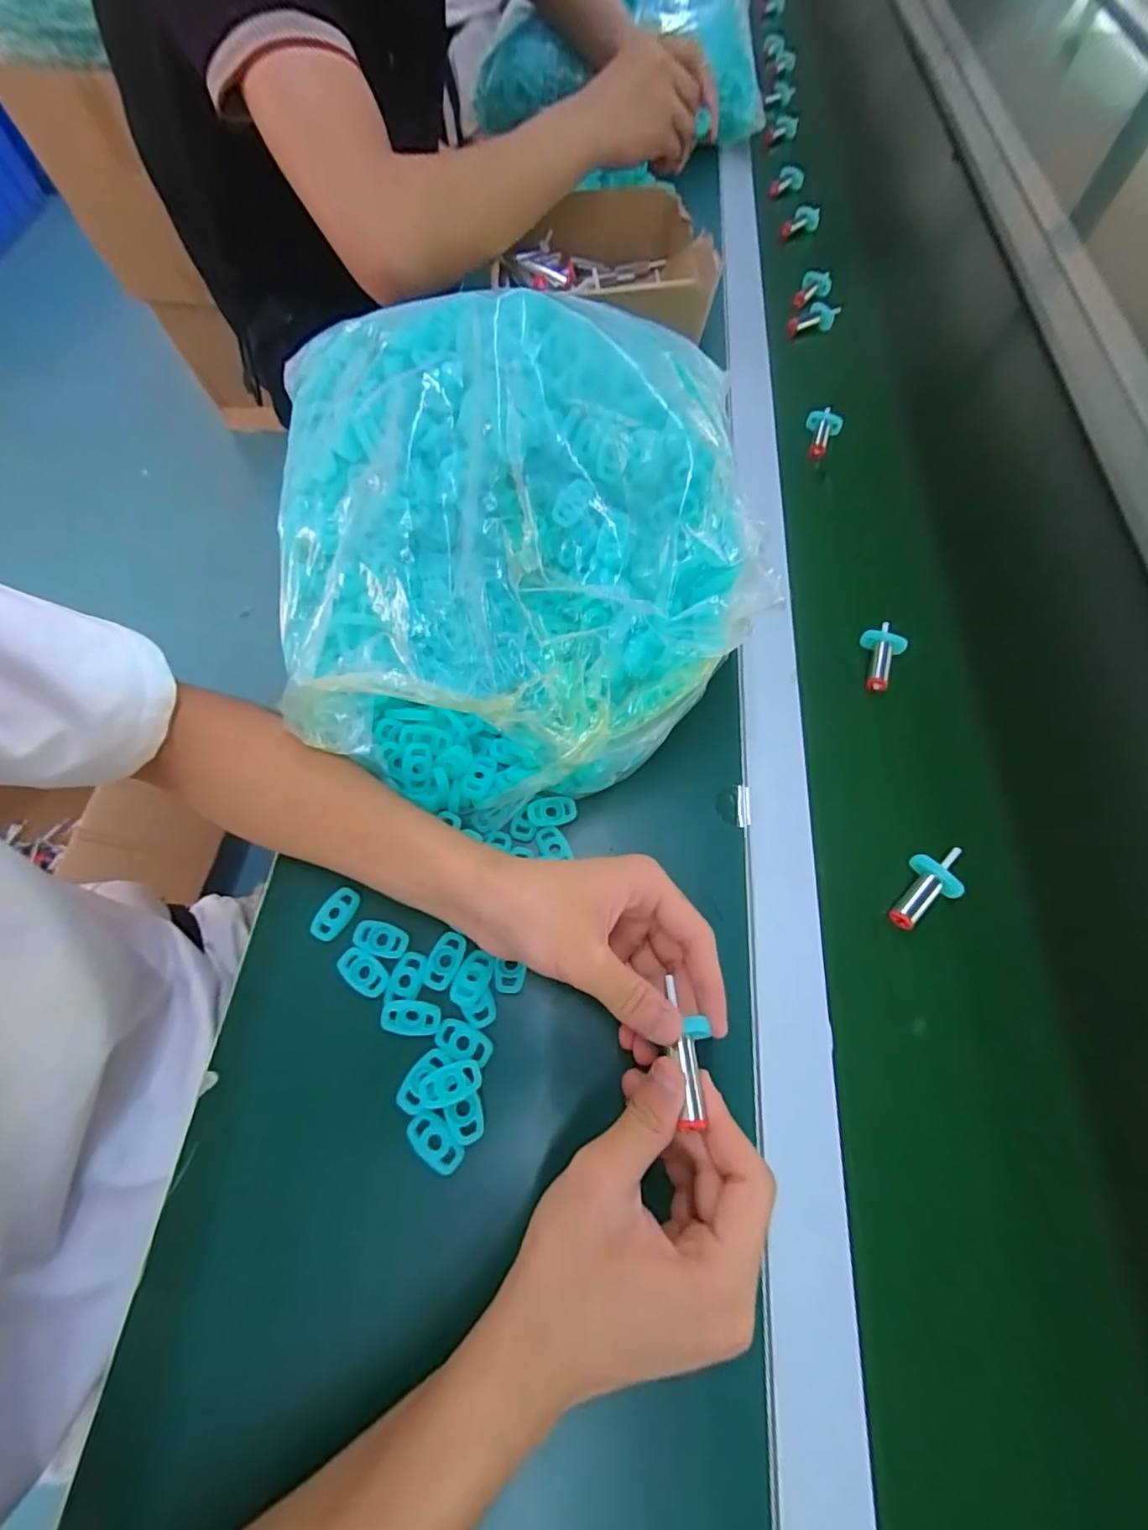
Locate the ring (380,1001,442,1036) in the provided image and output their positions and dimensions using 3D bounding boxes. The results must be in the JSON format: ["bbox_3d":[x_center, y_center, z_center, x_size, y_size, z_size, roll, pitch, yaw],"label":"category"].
[{"bbox_3d":[-0.091,0.141,0.308,0.032,0.004,0.018,6,67,4],"label":"ring"}]

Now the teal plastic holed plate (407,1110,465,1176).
[{"bbox_3d":[-0.071,0.194,0.284,0.033,0.004,0.017,37,72,15],"label":"teal plastic holed plate"}]

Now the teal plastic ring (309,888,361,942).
[{"bbox_3d":[-0.145,0.091,0.336,0.019,0.005,0.032,30,70,13],"label":"teal plastic ring"}]

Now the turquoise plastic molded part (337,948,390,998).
[{"bbox_3d":[-0.122,0.119,0.319,0.032,0.004,0.018,30,70,13],"label":"turquoise plastic molded part"}]

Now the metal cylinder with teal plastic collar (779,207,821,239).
[{"bbox_3d":[0.283,-0.685,0.698,0.071,0.023,0.023,-41,72,-15],"label":"metal cylinder with teal plastic collar"}]

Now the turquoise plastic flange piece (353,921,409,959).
[{"bbox_3d":[-0.115,0.103,0.327,0.033,0.004,0.018,13,67,7],"label":"turquoise plastic flange piece"}]

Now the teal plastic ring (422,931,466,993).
[{"bbox_3d":[-0.075,0.114,0.322,0.020,0.004,0.031,24,69,11],"label":"teal plastic ring"}]

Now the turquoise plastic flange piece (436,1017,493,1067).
[{"bbox_3d":[-0.061,0.153,0.303,0.032,0.005,0.018,21,69,10],"label":"turquoise plastic flange piece"}]

